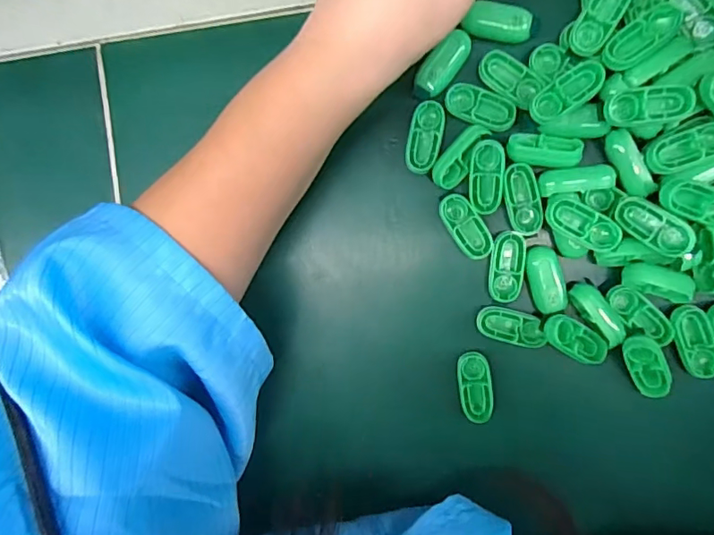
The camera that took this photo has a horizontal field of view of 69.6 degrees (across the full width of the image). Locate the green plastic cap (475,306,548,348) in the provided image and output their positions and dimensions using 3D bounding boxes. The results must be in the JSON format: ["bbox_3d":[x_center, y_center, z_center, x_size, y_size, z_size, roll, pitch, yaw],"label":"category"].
[{"bbox_3d":[0.076,0.029,0.251,0.034,0.013,0.016,11,95,8],"label":"green plastic cap"}]

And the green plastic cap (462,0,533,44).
[{"bbox_3d":[0.066,-0.114,0.238,0.030,0.005,0.014,16,96,7],"label":"green plastic cap"}]

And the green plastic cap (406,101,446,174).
[{"bbox_3d":[0.033,-0.063,0.250,0.016,0.005,0.034,11,95,8],"label":"green plastic cap"}]

